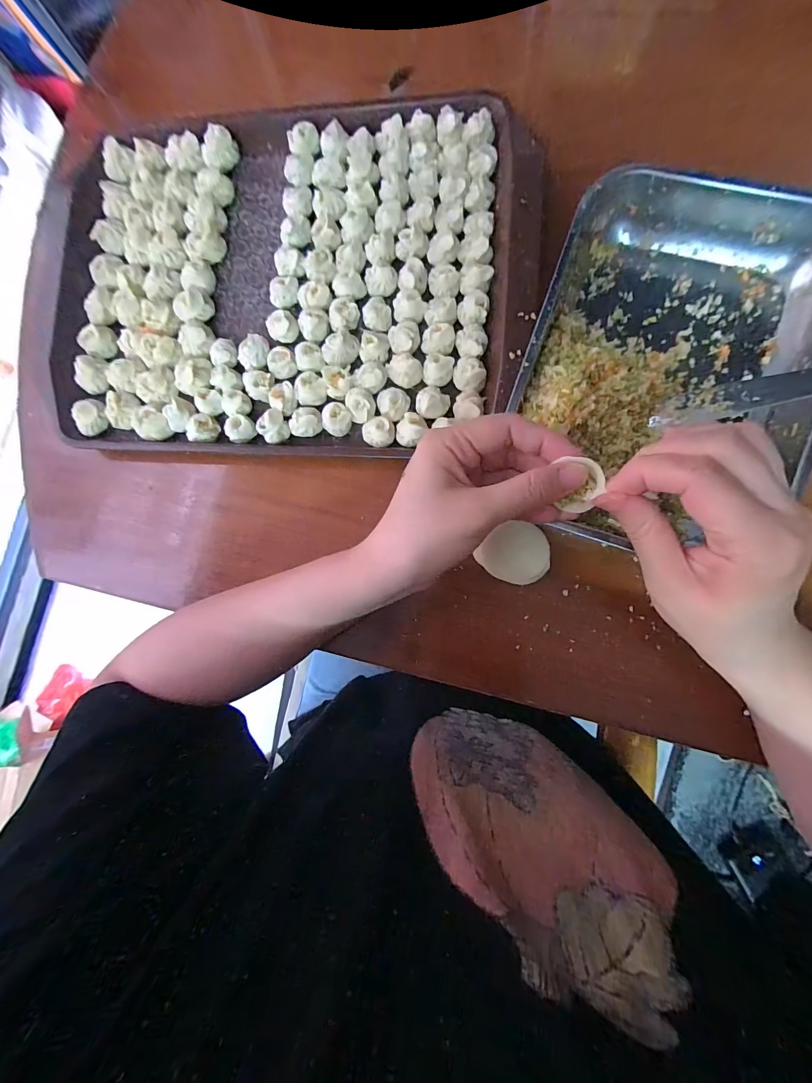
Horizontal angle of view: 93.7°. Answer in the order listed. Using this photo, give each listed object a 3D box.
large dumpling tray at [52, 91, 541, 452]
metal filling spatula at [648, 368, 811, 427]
[{"bbox_3d":[-0.103,-0.221,0.315,0.388,0.031,0.285,2,87,6],"label":"large dumpling tray"},{"bbox_3d":[0.256,-0.100,0.239,0.173,0.010,0.020,-10,86,19],"label":"metal filling spatula"}]

